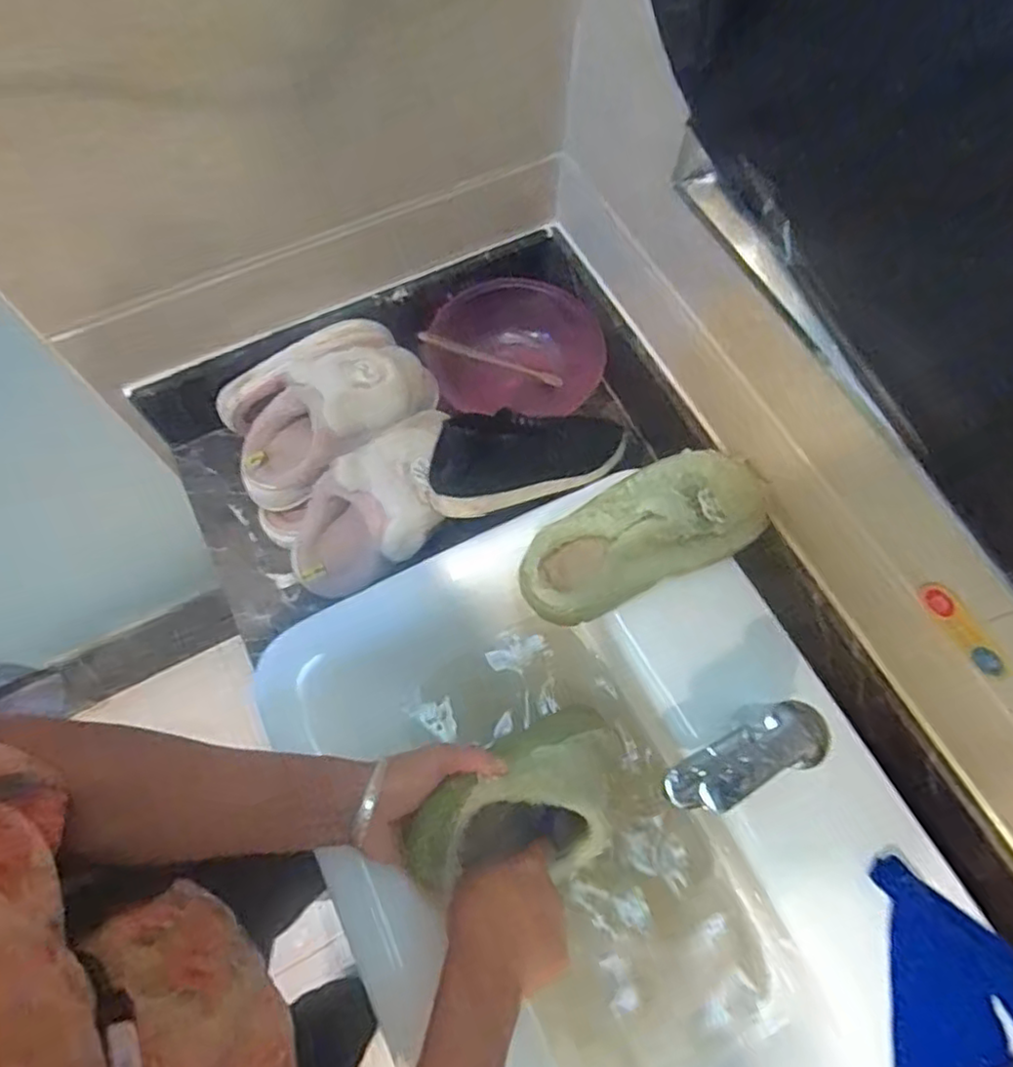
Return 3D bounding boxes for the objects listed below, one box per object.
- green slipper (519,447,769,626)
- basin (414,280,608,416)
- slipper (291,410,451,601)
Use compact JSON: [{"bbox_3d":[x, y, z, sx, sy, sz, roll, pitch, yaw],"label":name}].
[{"bbox_3d":[0.122,-0.003,0.583,0.237,0.071,0.103,-22,70,-10],"label":"green slipper"},{"bbox_3d":[0.008,-0.214,0.774,0.201,0.078,0.150,4,68,0],"label":"basin"},{"bbox_3d":[-0.127,-0.020,0.634,0.190,0.101,0.110,-30,72,-12],"label":"slipper"}]

